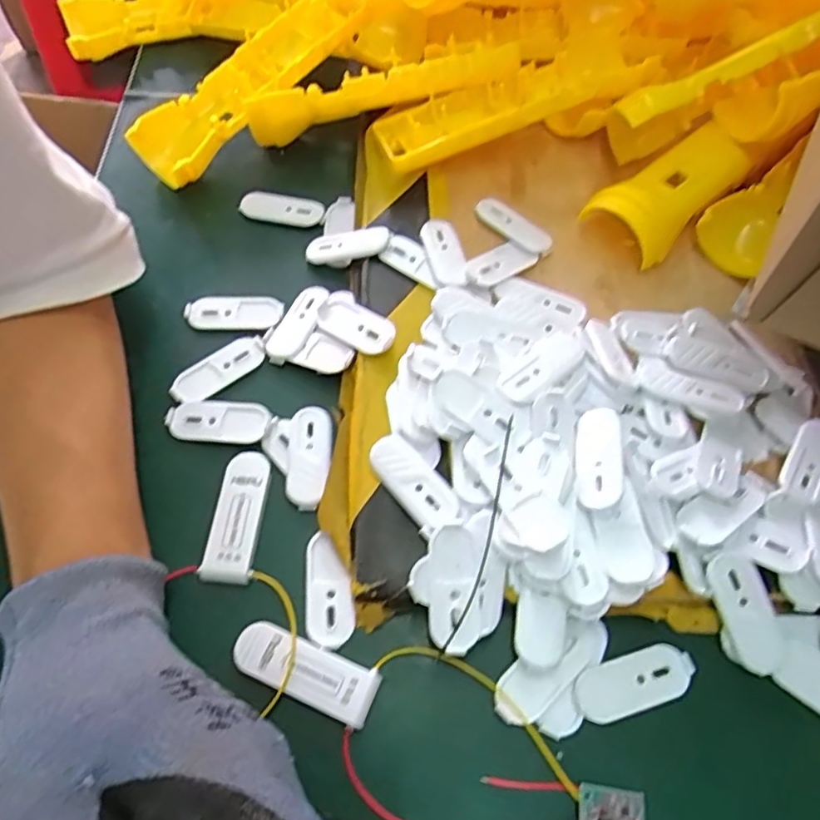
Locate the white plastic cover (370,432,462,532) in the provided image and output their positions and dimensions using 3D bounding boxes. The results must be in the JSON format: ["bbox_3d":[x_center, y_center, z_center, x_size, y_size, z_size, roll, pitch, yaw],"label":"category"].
[{"bbox_3d":[0.001,0.032,0.274,0.020,0.006,0.047,-36,69,-20],"label":"white plastic cover"}]

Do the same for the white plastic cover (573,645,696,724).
[{"bbox_3d":[0.088,0.107,0.248,0.048,0.004,0.019,-14,63,-10],"label":"white plastic cover"}]

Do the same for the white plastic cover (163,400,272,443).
[{"bbox_3d":[-0.092,0.006,0.301,0.049,0.004,0.020,7,61,1],"label":"white plastic cover"}]

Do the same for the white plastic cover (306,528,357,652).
[{"bbox_3d":[-0.034,0.075,0.266,0.019,0.005,0.046,-3,62,-4],"label":"white plastic cover"}]

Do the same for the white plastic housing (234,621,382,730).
[{"bbox_3d":[-0.041,0.103,0.248,0.057,0.008,0.021,21,63,9],"label":"white plastic housing"}]

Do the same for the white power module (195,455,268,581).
[{"bbox_3d":[-0.077,0.046,0.278,0.021,0.004,0.058,5,61,0],"label":"white power module"}]

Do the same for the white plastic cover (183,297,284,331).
[{"bbox_3d":[-0.094,-0.052,0.335,0.050,0.005,0.018,-1,61,-3],"label":"white plastic cover"}]

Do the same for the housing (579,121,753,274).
[{"bbox_3d":[0.142,-0.120,0.348,0.085,0.029,0.045,-34,68,-19],"label":"housing"}]

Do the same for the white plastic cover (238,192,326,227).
[{"bbox_3d":[-0.076,-0.117,0.370,0.050,0.008,0.016,11,61,3],"label":"white plastic cover"}]

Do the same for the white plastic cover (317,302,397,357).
[{"bbox_3d":[-0.028,-0.043,0.318,0.046,0.012,0.019,35,68,20],"label":"white plastic cover"}]

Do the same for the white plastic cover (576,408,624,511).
[{"bbox_3d":[0.080,0.019,0.267,0.017,0.007,0.048,8,61,2],"label":"white plastic cover"}]

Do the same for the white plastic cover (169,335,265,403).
[{"bbox_3d":[-0.097,-0.020,0.319,0.050,0.006,0.017,-36,69,-20],"label":"white plastic cover"}]

